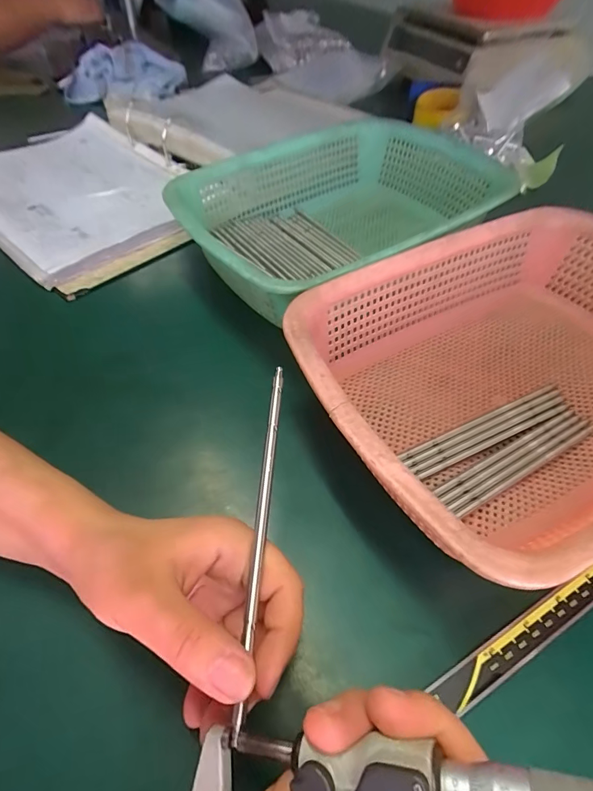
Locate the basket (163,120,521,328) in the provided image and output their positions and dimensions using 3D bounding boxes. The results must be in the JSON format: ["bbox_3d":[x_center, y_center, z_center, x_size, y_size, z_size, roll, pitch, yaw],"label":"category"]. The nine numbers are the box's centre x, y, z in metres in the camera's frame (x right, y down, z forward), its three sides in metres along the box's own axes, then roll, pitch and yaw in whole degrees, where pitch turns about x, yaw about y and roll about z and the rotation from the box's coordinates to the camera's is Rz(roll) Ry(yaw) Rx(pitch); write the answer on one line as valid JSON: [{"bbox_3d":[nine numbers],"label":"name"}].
[{"bbox_3d":[0.040,-0.173,0.410,0.298,0.084,0.223,-25,56,-19],"label":"basket"}]

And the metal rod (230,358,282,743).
[{"bbox_3d":[-0.016,0.057,0.189,0.005,0.007,0.163,3,61,5],"label":"metal rod"}]

